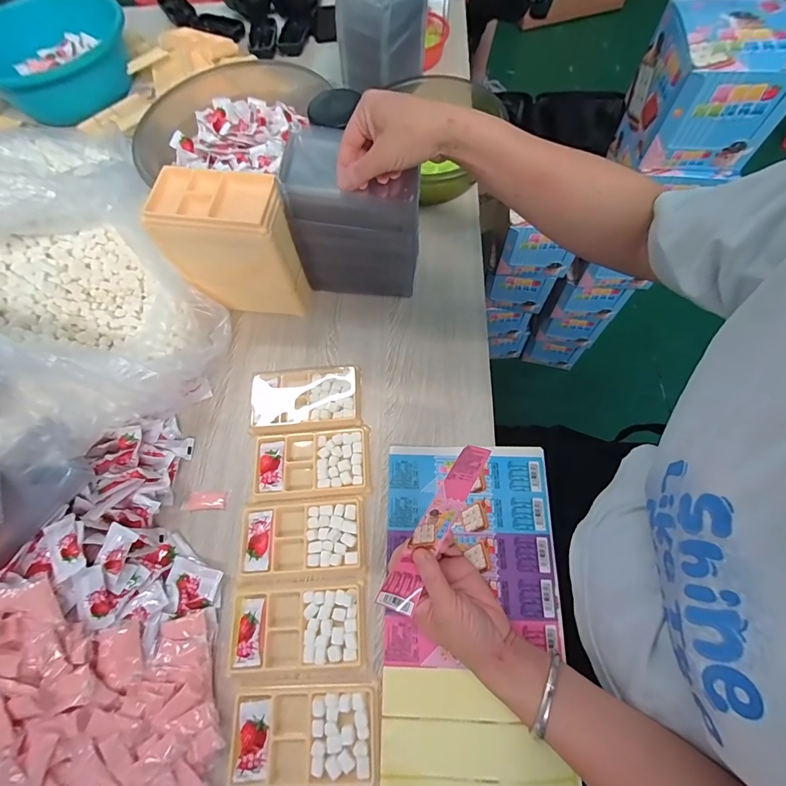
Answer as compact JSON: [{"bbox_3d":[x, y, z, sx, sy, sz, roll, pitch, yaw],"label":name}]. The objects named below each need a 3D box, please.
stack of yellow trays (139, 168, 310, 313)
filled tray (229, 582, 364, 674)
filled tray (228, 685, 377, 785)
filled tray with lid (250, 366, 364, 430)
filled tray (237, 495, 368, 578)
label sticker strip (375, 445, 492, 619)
[{"bbox_3d":[-0.184,-0.170,0.484,0.143,0.159,0.081,5,67,6],"label":"stack of yellow trays"},{"bbox_3d":[-0.093,0.225,0.385,0.127,0.011,0.071,-4,66,2],"label":"filled tray"},{"bbox_3d":[-0.078,0.301,0.353,0.124,0.018,0.069,-4,66,2],"label":"filled tray"},{"bbox_3d":[-0.106,0.006,0.480,0.133,0.012,0.074,-3,66,2],"label":"filled tray with lid"},{"bbox_3d":[-0.095,0.153,0.419,0.128,0.010,0.075,-4,66,2],"label":"filled tray"},{"bbox_3d":[0.036,0.121,0.348,0.034,0.011,0.167,22,102,-26],"label":"label sticker strip"}]

